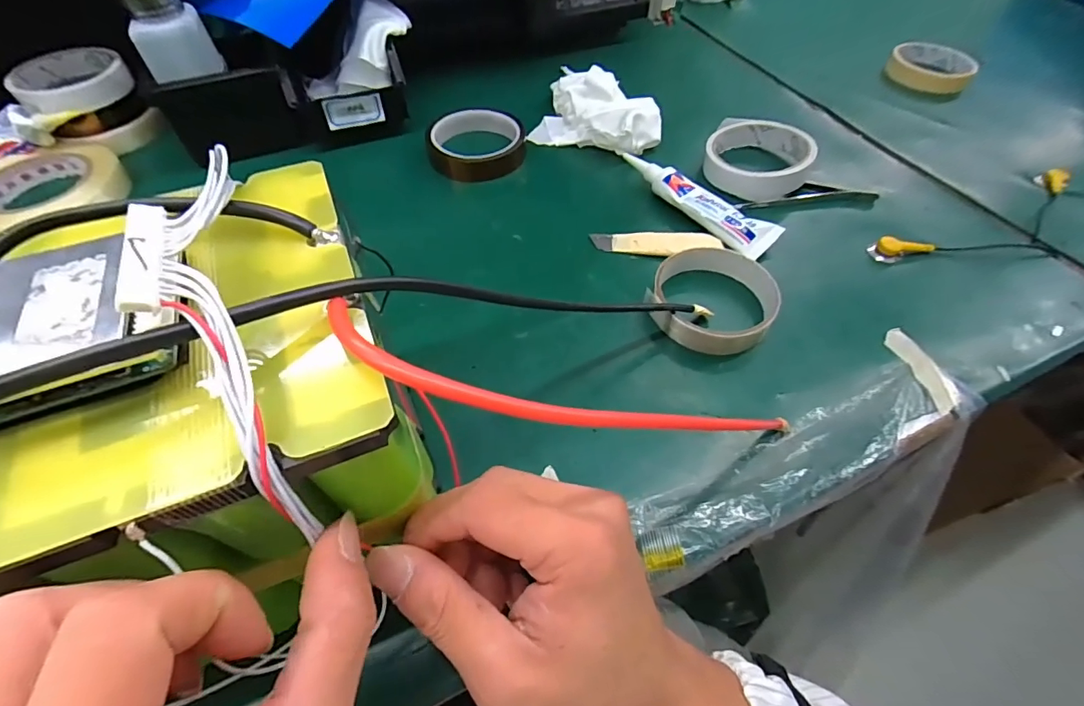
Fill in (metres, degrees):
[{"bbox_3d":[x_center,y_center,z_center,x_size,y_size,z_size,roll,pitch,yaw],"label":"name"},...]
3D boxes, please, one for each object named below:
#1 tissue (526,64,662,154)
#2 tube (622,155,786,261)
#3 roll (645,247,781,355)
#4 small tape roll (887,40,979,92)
[{"bbox_3d":[0.053,-0.228,0.457,0.125,0.047,0.073,25,58,15],"label":"tissue"},{"bbox_3d":[0.127,-0.127,0.393,0.033,0.017,0.141,-35,63,-23],"label":"tube"},{"bbox_3d":[0.119,-0.038,0.336,0.080,0.026,0.082,0,55,-1],"label":"roll"},{"bbox_3d":[0.426,-0.314,0.529,0.082,0.026,0.076,0,55,-1],"label":"small tape roll"}]

